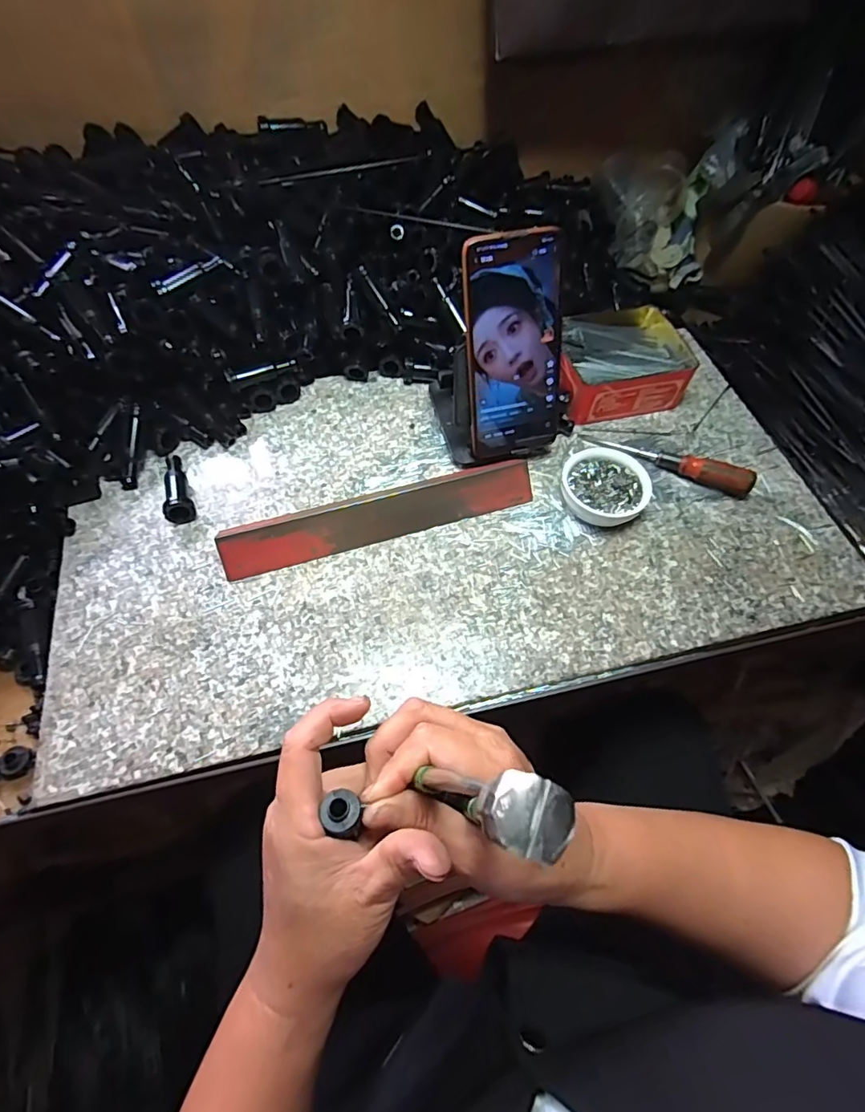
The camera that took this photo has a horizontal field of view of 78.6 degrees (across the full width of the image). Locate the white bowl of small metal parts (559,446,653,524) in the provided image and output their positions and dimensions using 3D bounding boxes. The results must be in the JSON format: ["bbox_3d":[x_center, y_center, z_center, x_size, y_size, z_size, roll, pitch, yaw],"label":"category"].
[{"bbox_3d":[0.143,-0.056,0.449,0.071,0.026,0.072,1,59,-1],"label":"white bowl of small metal parts"}]

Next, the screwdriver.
[{"bbox_3d":[0.210,-0.088,0.473,0.148,0.022,0.019,23,61,12],"label":"screwdriver"}]

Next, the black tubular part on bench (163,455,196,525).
[{"bbox_3d":[-0.215,-0.056,0.439,0.021,0.019,0.065,-21,62,-13],"label":"black tubular part on bench"}]

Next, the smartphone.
[{"bbox_3d":[0.065,-0.160,0.418,0.077,0.164,0.005,-13,35,-8],"label":"smartphone"}]

